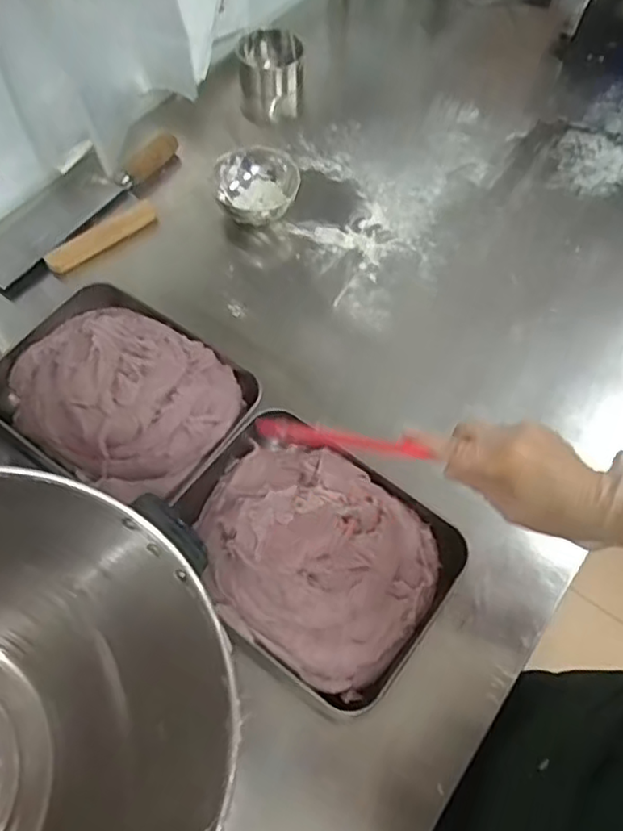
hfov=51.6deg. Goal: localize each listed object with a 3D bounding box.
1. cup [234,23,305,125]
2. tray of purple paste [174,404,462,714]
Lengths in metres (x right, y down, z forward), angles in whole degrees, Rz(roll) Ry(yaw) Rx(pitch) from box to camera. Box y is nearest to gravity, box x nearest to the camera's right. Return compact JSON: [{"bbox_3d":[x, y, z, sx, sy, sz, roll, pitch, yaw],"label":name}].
[{"bbox_3d":[-0.063,-0.518,0.985,0.092,0.106,0.092,6,61,2],"label":"cup"},{"bbox_3d":[-0.001,0.118,0.592,0.251,0.073,0.192,34,66,16],"label":"tray of purple paste"}]

